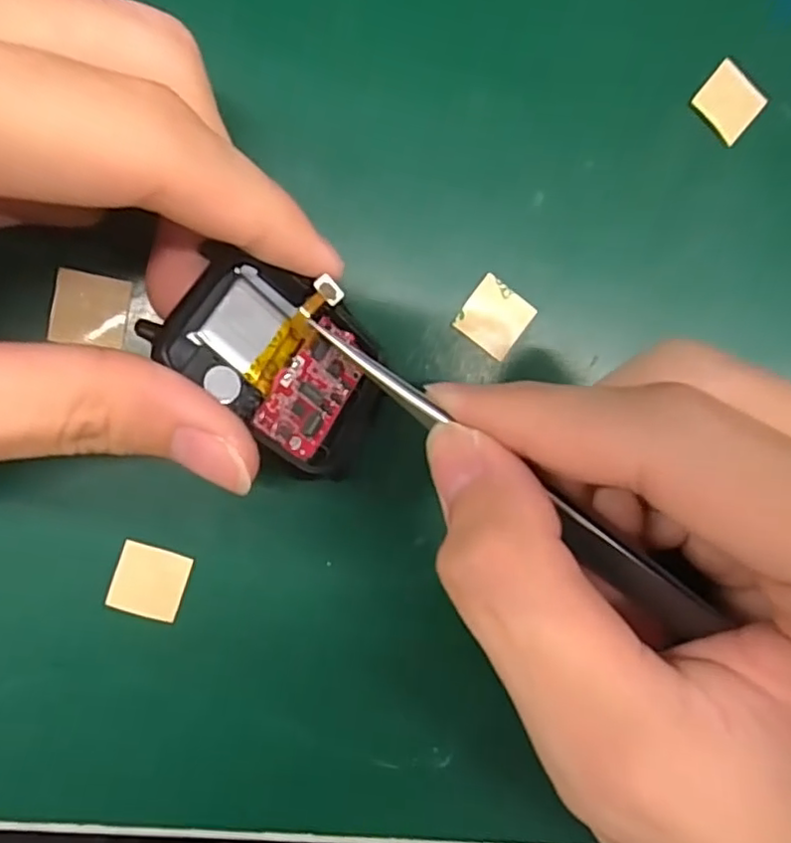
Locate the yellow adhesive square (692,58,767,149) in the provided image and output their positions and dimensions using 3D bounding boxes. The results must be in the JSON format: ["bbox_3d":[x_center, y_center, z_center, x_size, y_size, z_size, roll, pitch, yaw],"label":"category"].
[{"bbox_3d":[0.083,-0.079,0.159,0.015,0.004,0.015,42,84,-9],"label":"yellow adhesive square"}]

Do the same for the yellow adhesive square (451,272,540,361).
[{"bbox_3d":[0.024,-0.025,0.151,0.015,0.004,0.015,36,86,-9],"label":"yellow adhesive square"}]

